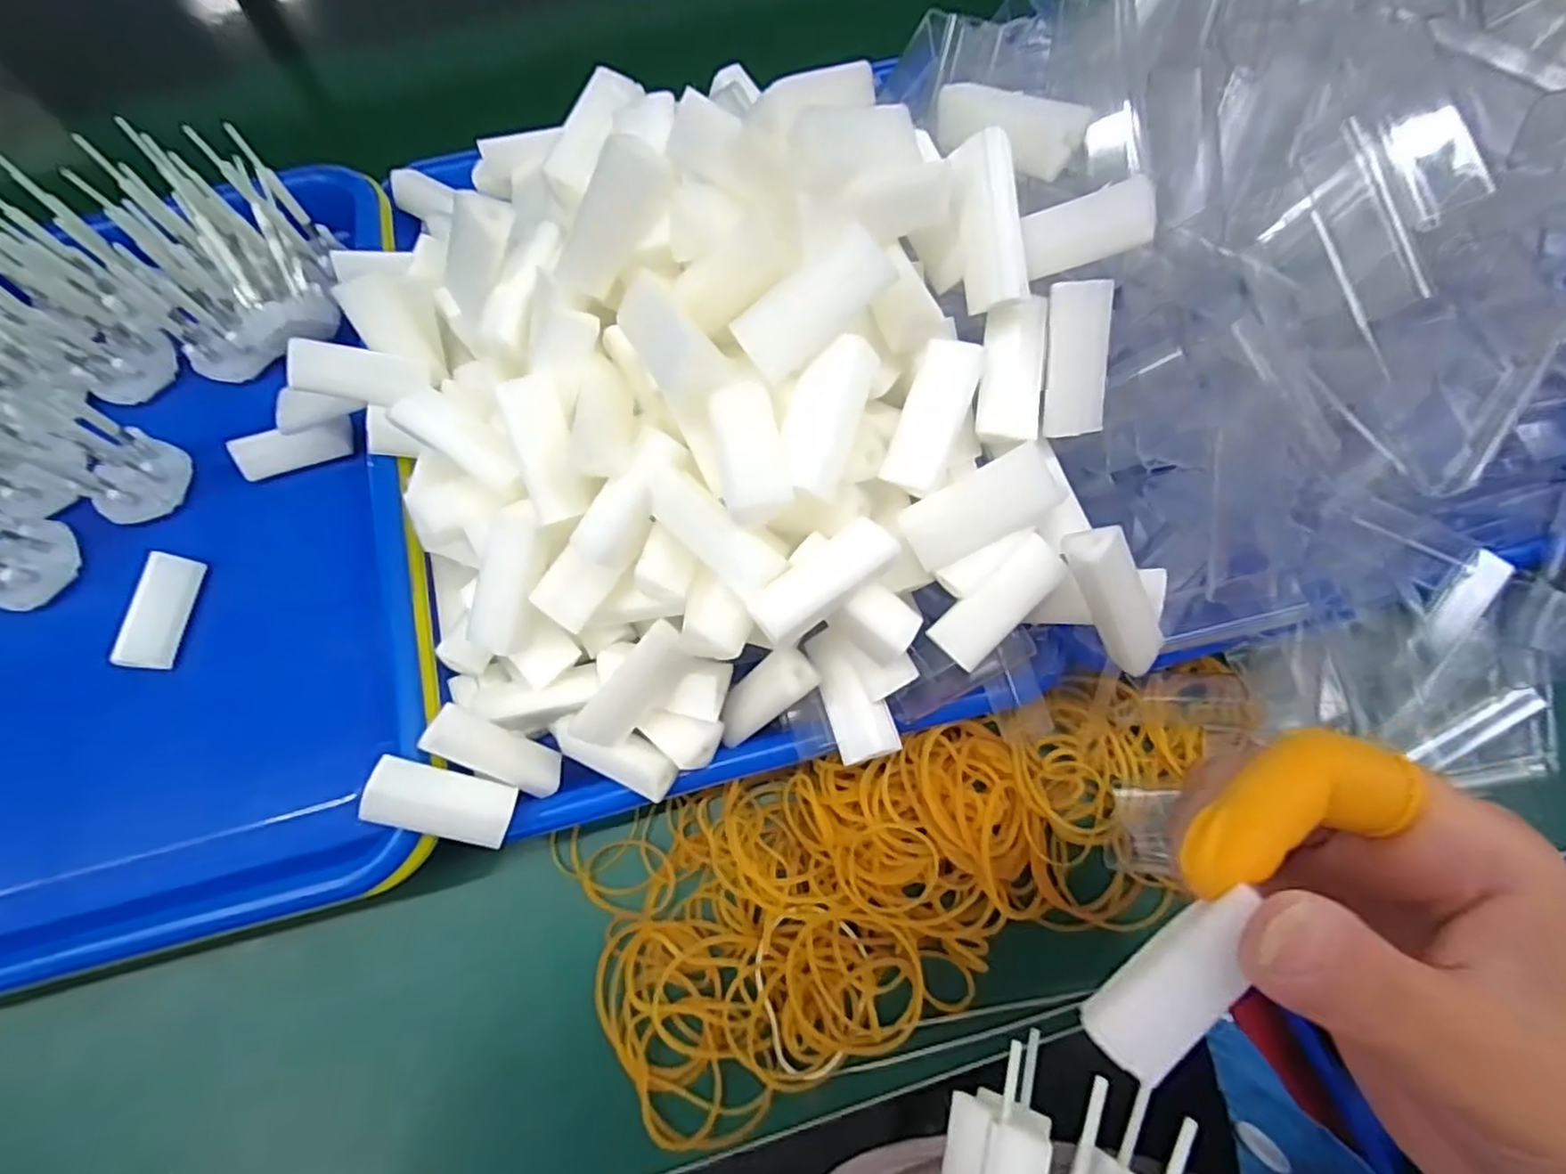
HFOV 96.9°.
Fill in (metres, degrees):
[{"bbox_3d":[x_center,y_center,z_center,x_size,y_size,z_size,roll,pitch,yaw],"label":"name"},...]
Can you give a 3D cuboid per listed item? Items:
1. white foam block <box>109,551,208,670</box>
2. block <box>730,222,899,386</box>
[{"bbox_3d":[-0.252,0.010,0.282,0.011,0.017,0.046,3,70,3],"label":"white foam block"},{"bbox_3d":[0.009,-0.078,0.192,0.044,0.011,0.018,-37,71,15],"label":"block"}]

